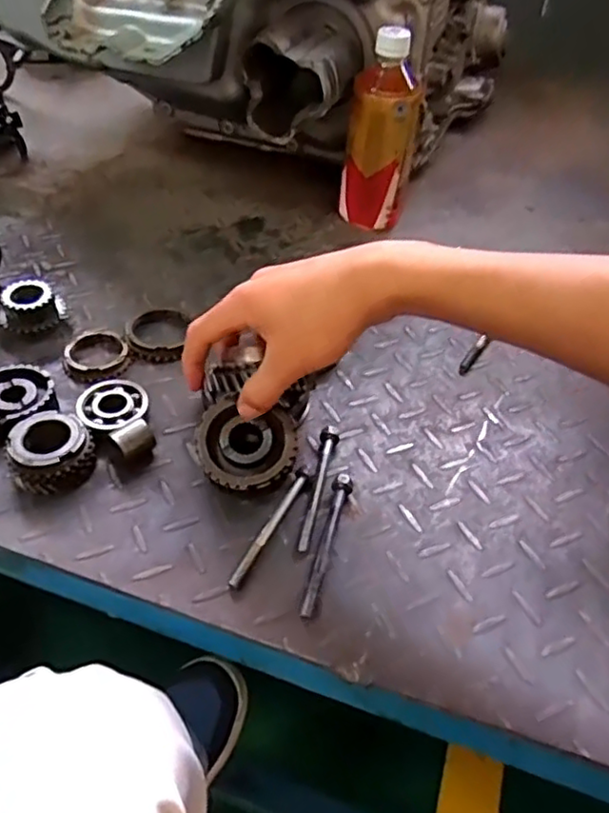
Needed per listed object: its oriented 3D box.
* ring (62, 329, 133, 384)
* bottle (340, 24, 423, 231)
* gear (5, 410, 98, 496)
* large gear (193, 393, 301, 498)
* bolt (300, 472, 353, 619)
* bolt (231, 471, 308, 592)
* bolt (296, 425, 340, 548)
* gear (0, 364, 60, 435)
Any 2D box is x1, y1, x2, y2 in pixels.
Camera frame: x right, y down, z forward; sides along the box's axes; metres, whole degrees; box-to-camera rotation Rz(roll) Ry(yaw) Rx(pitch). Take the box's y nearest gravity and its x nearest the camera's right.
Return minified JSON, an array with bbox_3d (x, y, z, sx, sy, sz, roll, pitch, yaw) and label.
[{"bbox_3d":[-0.168,-0.042,0.524,0.053,0.011,0.049,2,44,-2],"label":"ring"},{"bbox_3d":[0.077,-0.268,0.653,0.069,0.185,0.055,9,44,6],"label":"bottle"},{"bbox_3d":[-0.171,0.032,0.438,0.055,0.034,0.045,-16,47,-19],"label":"gear"},{"bbox_3d":[-0.039,0.026,0.439,0.064,0.021,0.066,0,72,-2],"label":"large gear"},{"bbox_3d":[0.014,0.084,0.409,0.011,0.013,0.102,12,45,9],"label":"bolt"},{"bbox_3d":[-0.022,0.076,0.418,0.009,0.010,0.096,21,47,18],"label":"bolt"},{"bbox_3d":[0.010,0.053,0.440,0.013,0.011,0.103,9,44,6],"label":"bolt"},{"bbox_3d":[-0.213,-0.004,0.476,0.061,0.023,0.052,22,47,18],"label":"gear"}]

